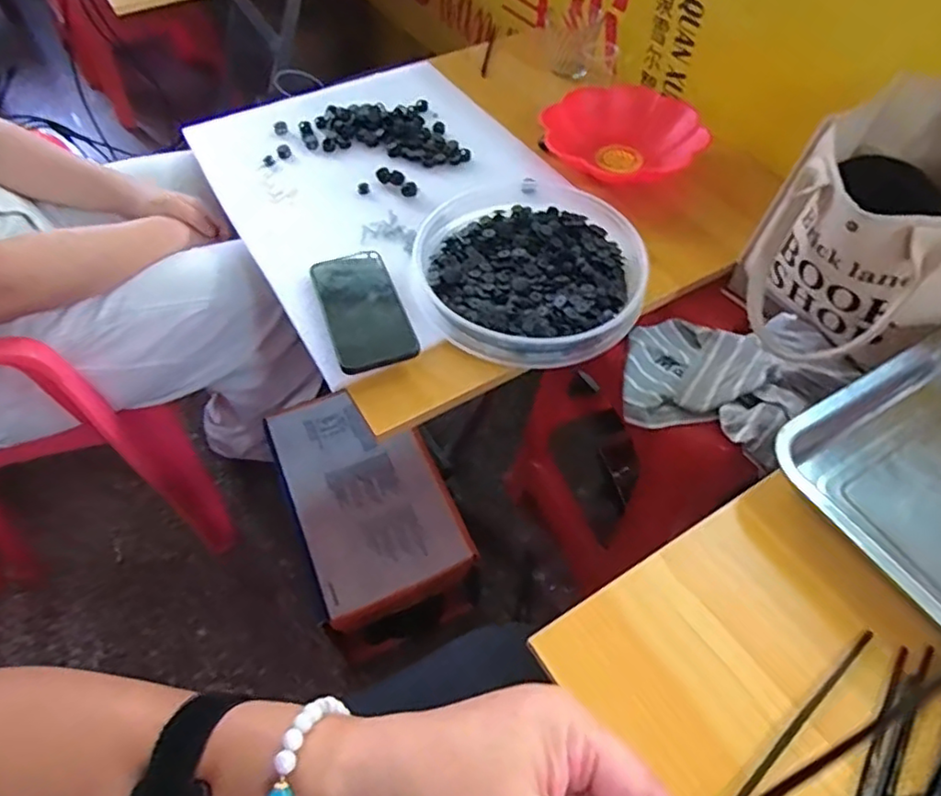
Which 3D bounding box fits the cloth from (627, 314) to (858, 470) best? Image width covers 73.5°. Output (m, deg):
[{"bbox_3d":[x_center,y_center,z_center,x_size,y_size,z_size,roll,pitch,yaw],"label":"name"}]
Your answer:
[{"bbox_3d":[0.246,-0.020,0.618,0.181,0.047,0.166,10,54,8],"label":"cloth"}]

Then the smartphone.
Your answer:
[{"bbox_3d":[-0.110,-0.095,0.630,0.077,0.015,0.172,-16,55,-11],"label":"smartphone"}]

